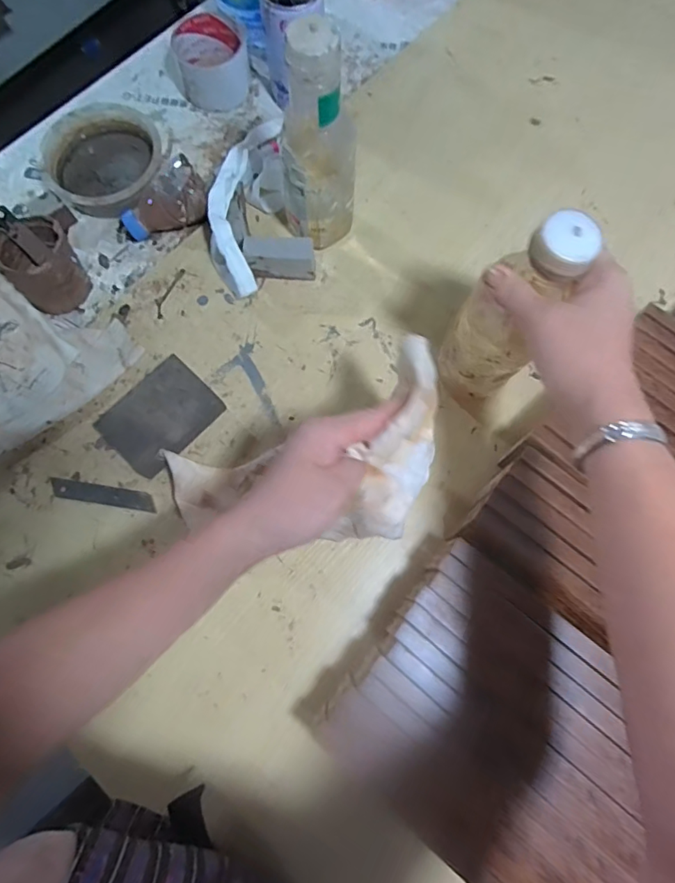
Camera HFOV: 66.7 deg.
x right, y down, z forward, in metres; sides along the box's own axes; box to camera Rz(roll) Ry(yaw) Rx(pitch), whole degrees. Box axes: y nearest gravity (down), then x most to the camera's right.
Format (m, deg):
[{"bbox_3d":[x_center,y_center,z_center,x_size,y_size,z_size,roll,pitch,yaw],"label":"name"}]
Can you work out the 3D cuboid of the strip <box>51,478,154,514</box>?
[{"bbox_3d":[-0.220,0.050,0.480,0.099,0.004,0.017,9,76,2],"label":"strip"}]

